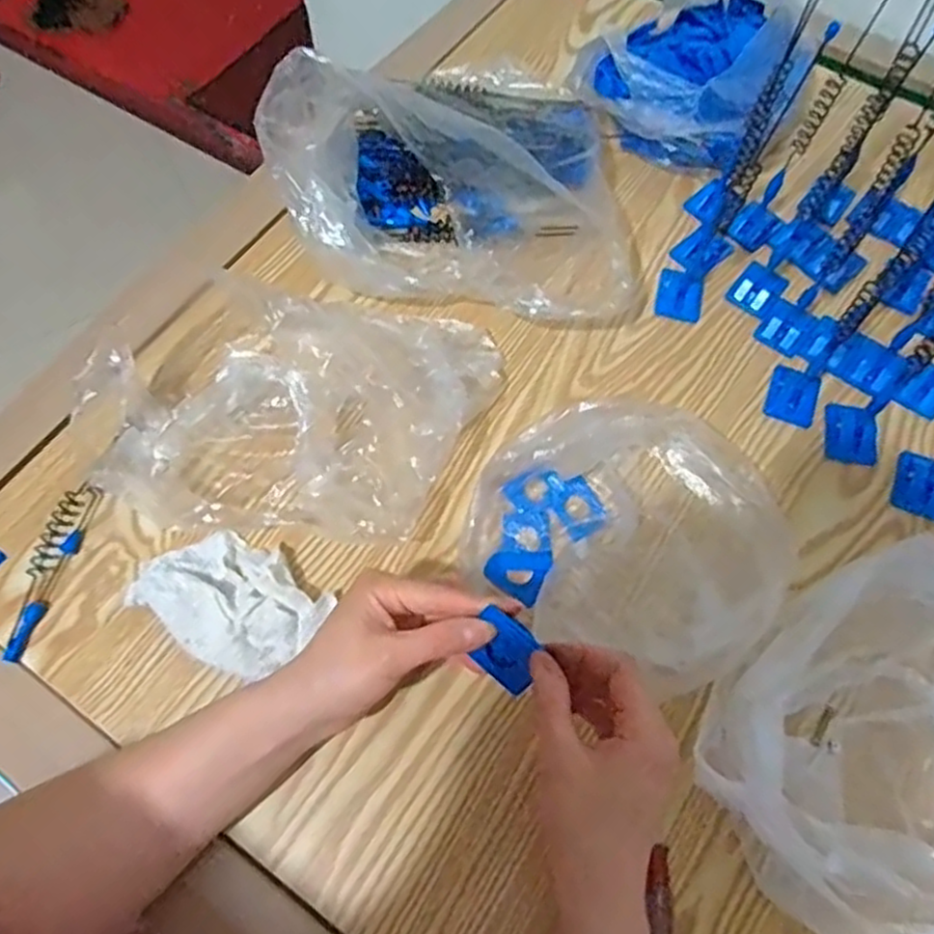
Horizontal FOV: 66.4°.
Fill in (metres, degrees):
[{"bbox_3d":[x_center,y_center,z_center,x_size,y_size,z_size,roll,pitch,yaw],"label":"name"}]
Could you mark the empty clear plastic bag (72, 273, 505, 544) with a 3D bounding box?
[{"bbox_3d":[-0.117,-0.043,0.480,0.268,0.074,0.167,5,66,2],"label":"empty clear plastic bag"}]

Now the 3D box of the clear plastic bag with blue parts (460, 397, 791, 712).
[{"bbox_3d":[0.103,0.039,0.455,0.190,0.054,0.166,22,68,9],"label":"clear plastic bag with blue parts"}]

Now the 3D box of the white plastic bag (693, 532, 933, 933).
[{"bbox_3d":[0.239,0.152,0.403,0.170,0.054,0.212,38,71,15],"label":"white plastic bag"}]

